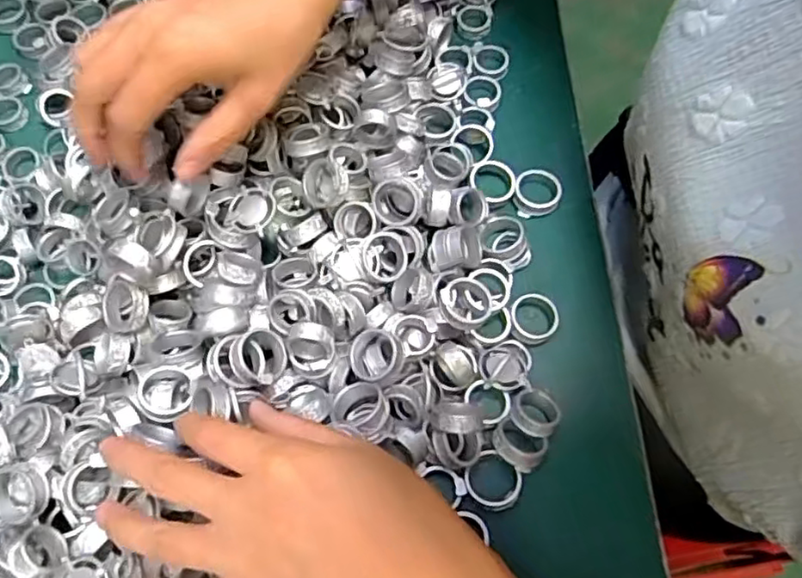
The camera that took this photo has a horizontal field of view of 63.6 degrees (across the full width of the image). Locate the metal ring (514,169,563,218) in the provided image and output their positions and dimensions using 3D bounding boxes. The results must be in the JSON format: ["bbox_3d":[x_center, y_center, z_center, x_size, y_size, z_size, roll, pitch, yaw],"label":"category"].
[{"bbox_3d":[0.081,-0.057,0.386,0.027,0.012,0.028,0,66,-1],"label":"metal ring"}]

